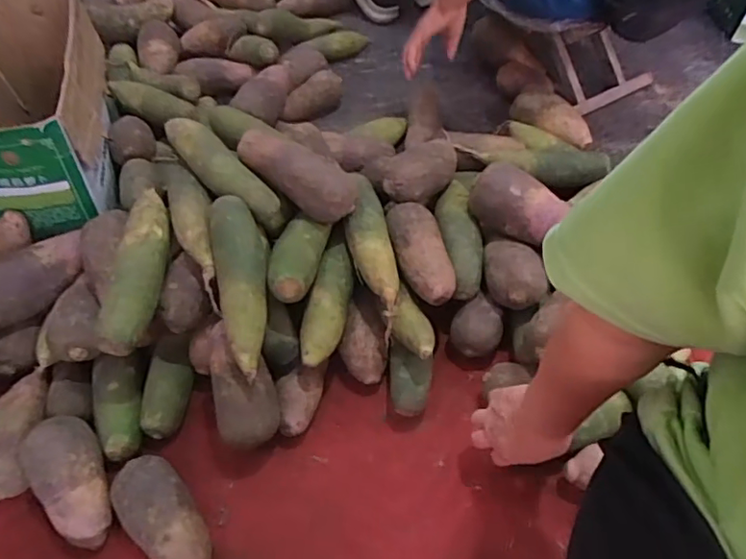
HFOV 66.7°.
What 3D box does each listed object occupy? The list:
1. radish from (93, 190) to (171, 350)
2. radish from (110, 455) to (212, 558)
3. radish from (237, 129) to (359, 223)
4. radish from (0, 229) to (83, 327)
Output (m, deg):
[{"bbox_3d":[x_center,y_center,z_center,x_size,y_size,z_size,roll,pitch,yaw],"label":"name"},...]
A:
[{"bbox_3d":[-0.279,-0.008,0.672,0.056,0.056,0.196,20,66,-27],"label":"radish"},{"bbox_3d":[-0.225,0.266,0.622,0.071,0.060,0.156,-39,61,-24],"label":"radish"},{"bbox_3d":[-0.096,-0.134,0.718,0.160,0.067,0.071,31,60,19],"label":"radish"},{"bbox_3d":[-0.453,0.000,0.730,0.175,0.076,0.061,-37,60,-23],"label":"radish"}]

